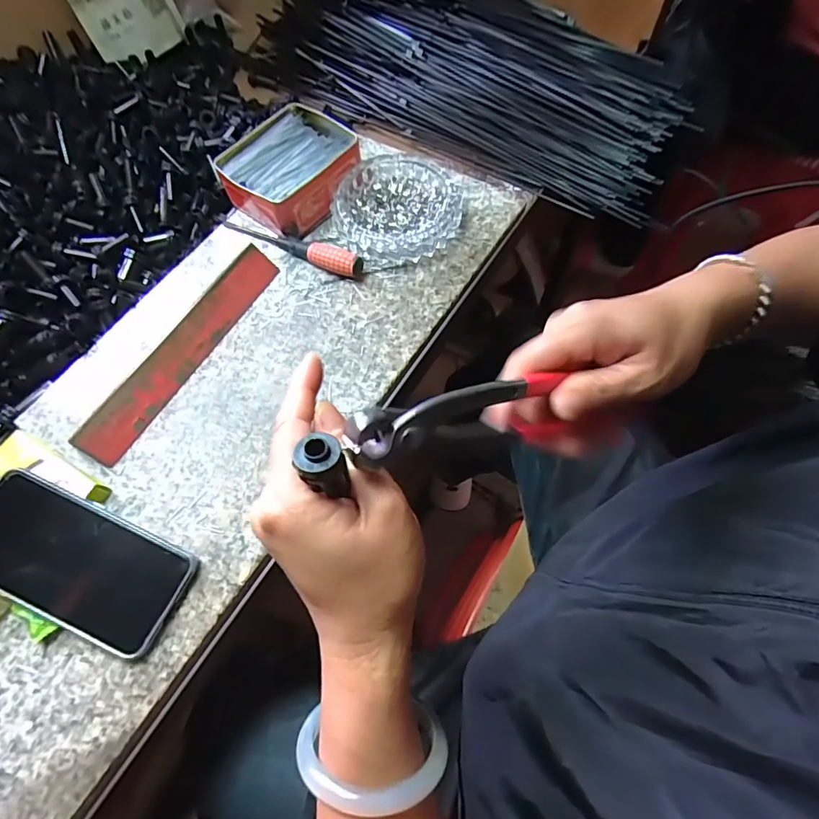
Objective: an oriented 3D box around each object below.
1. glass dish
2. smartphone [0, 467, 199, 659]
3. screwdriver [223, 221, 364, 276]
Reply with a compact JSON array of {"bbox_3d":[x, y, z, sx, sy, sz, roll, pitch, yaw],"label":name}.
[{"bbox_3d":[-0.012,-0.198,0.469,0.121,0.023,0.118,-1,65,2],"label":"glass dish"},{"bbox_3d":[-0.237,0.105,0.334,0.156,0.008,0.075,25,71,3],"label":"smartphone"},{"bbox_3d":[-0.114,-0.165,0.467,0.156,0.025,0.025,25,68,23],"label":"screwdriver"}]

